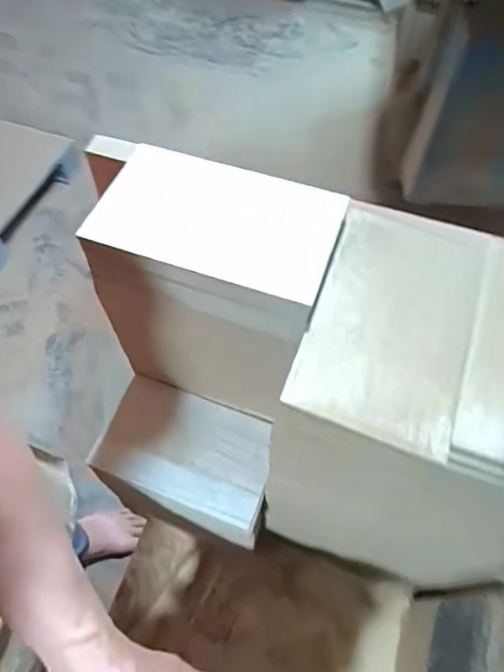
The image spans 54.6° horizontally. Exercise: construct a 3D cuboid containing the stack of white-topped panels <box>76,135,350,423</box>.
[{"bbox_3d":[-0.026,-0.026,0.407,0.157,0.200,0.098,18,59,10],"label":"stack of white-topped panels"}]

